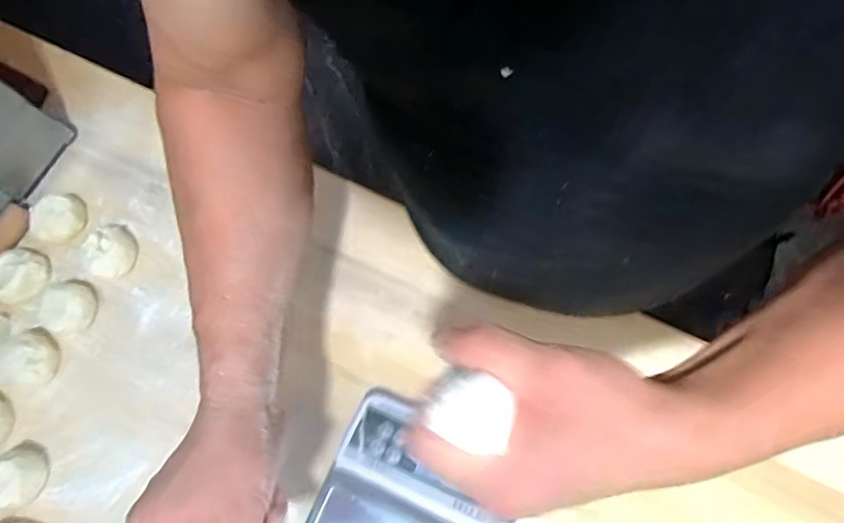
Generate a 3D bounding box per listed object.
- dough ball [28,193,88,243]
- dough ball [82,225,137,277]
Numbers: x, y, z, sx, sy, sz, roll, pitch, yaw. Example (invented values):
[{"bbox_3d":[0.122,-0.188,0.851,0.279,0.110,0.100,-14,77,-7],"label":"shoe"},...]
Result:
[{"bbox_3d":[-0.386,-0.045,0.590,0.056,0.026,0.045,-29,69,-1],"label":"dough ball"},{"bbox_3d":[-0.315,-0.009,0.568,0.046,0.026,0.052,39,81,20],"label":"dough ball"}]

